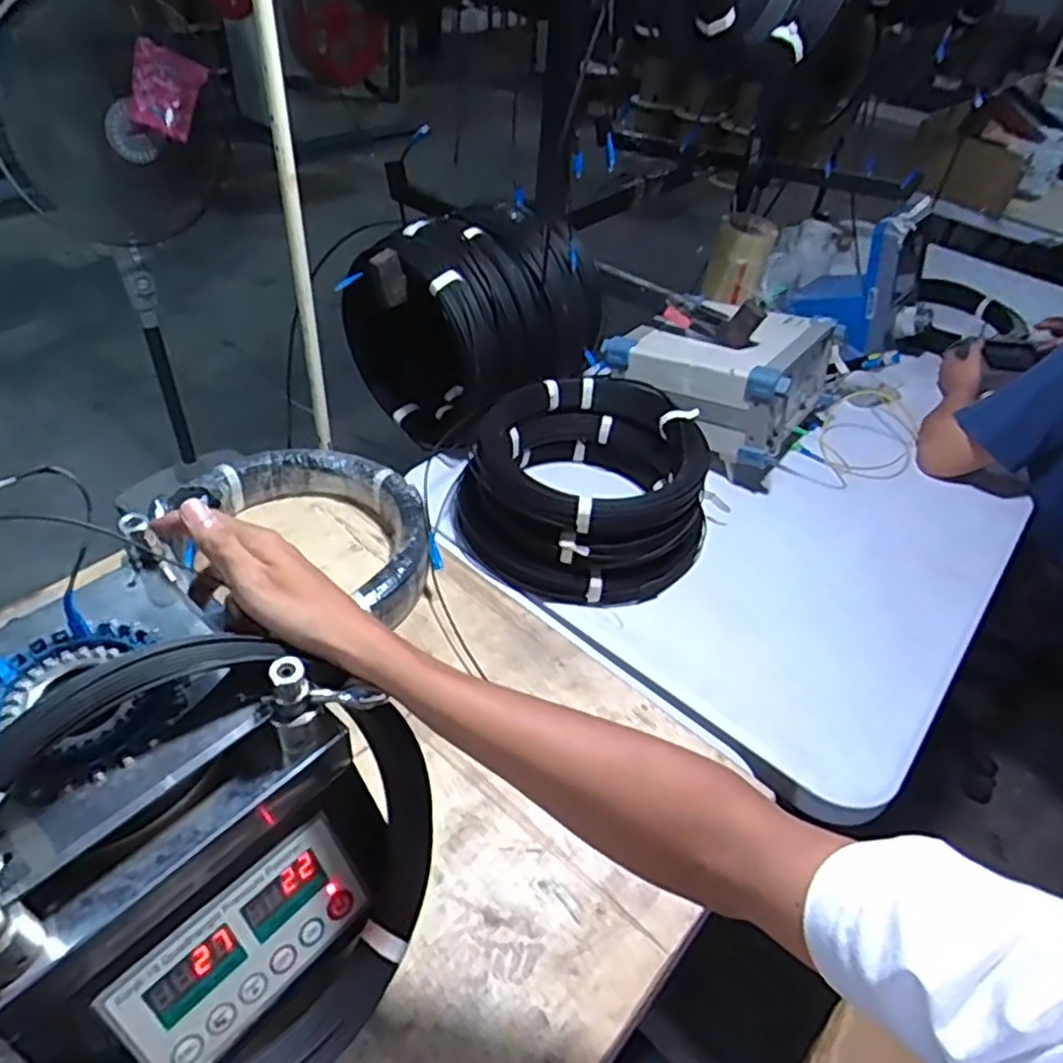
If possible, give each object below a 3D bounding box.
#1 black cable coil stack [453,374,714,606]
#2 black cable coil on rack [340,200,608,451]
[{"bbox_3d":[0.078,-0.061,0.953,0.316,0.143,0.292,18,45,11],"label":"black cable coil stack"},{"bbox_3d":[-0.098,-0.329,1.113,0.318,0.282,0.339,27,47,19],"label":"black cable coil on rack"}]

